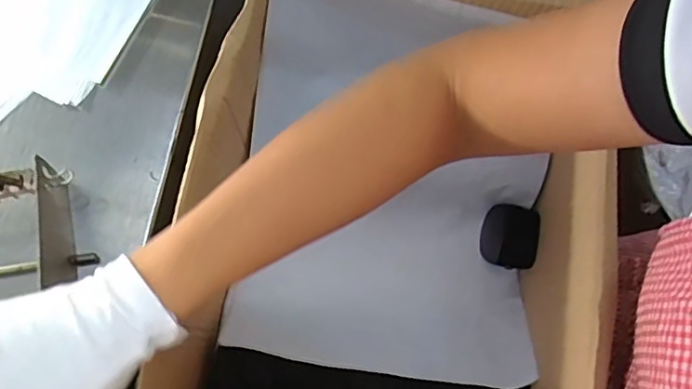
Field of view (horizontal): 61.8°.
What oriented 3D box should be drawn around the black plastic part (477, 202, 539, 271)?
[{"bbox_3d":[0.157,0.040,0.557,0.050,0.020,0.058,14,73,3],"label":"black plastic part"}]

